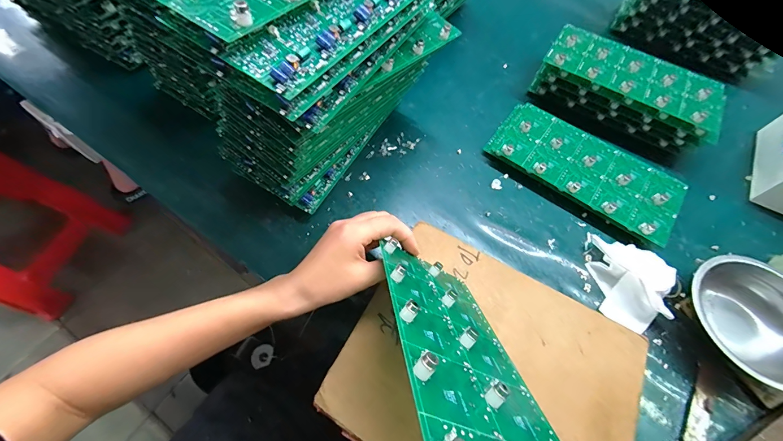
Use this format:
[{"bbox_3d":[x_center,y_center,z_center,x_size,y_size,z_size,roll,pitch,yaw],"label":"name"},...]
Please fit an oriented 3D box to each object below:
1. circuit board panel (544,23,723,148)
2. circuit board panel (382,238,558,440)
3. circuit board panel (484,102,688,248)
[{"bbox_3d":[0.340,-0.206,0.461,0.231,0.017,0.108,29,64,12],"label":"circuit board panel"},{"bbox_3d":[0.048,0.082,0.220,0.102,0.211,0.011,30,105,-20],"label":"circuit board panel"},{"bbox_3d":[0.247,-0.069,0.429,0.231,0.027,0.106,33,65,14],"label":"circuit board panel"}]

